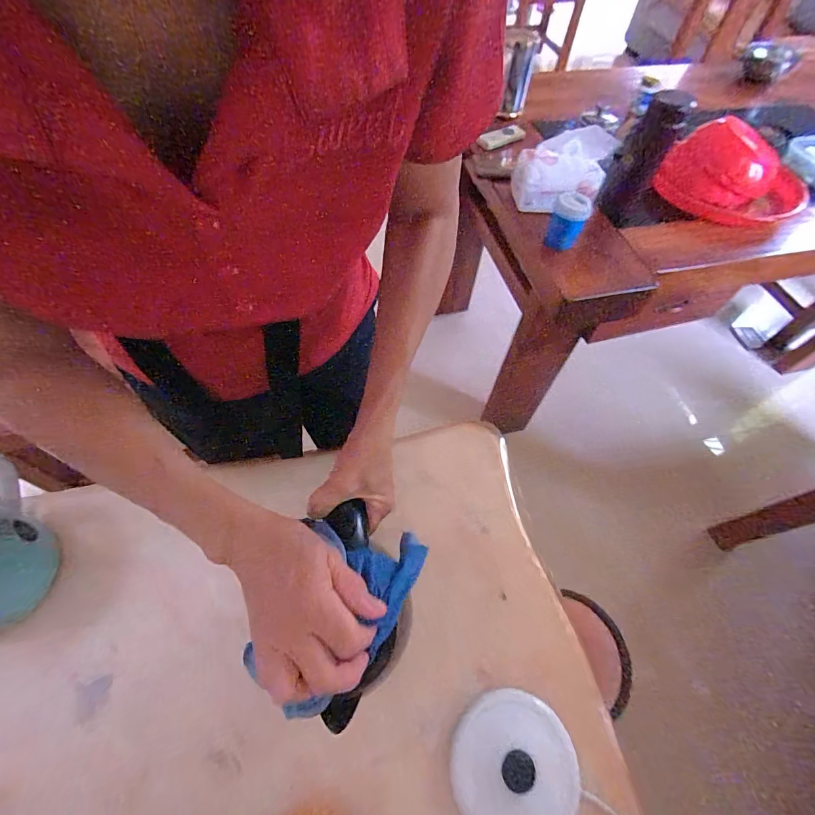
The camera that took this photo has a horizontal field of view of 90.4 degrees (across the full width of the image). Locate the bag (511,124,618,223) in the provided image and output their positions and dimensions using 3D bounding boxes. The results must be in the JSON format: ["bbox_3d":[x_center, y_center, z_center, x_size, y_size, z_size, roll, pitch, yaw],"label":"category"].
[{"bbox_3d":[0.257,-0.402,0.707,0.155,0.101,0.156,23,61,10],"label":"bag"}]

